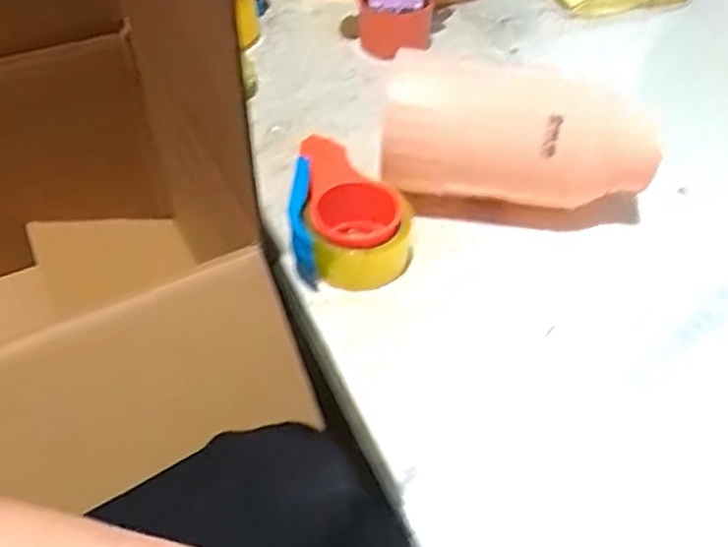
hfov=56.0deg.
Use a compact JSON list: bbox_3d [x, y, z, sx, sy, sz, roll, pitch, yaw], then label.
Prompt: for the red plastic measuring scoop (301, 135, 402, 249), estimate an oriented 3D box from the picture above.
[{"bbox_3d":[-0.016,-0.076,0.613,0.071,0.029,0.126,-9,46,-8],"label":"red plastic measuring scoop"}]

